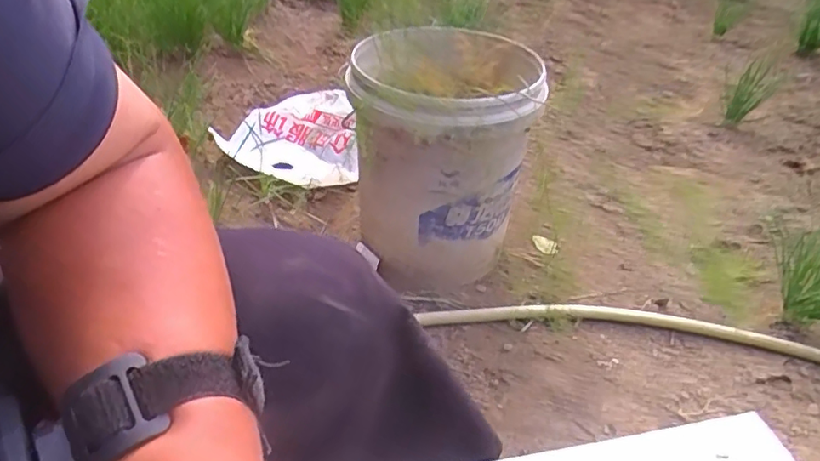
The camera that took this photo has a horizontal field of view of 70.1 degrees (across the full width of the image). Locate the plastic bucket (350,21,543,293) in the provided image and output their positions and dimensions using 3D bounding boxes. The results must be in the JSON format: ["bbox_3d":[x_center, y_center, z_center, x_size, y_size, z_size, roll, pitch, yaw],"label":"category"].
[{"bbox_3d":[0.040,-0.102,0.958,0.268,0.378,0.259,2,40,-2],"label":"plastic bucket"}]

